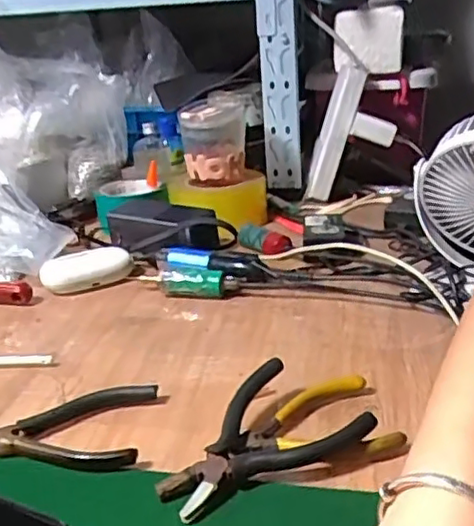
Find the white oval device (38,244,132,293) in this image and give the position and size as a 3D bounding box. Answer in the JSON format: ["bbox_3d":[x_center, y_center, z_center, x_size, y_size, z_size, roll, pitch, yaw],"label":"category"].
[{"bbox_3d":[-0.157,0.008,0.678,0.091,0.032,0.038,-13,24,-22],"label":"white oval device"}]

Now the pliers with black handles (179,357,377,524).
[{"bbox_3d":[0.011,0.107,0.413,0.126,0.032,0.085,-13,24,-22],"label":"pliers with black handles"}]

